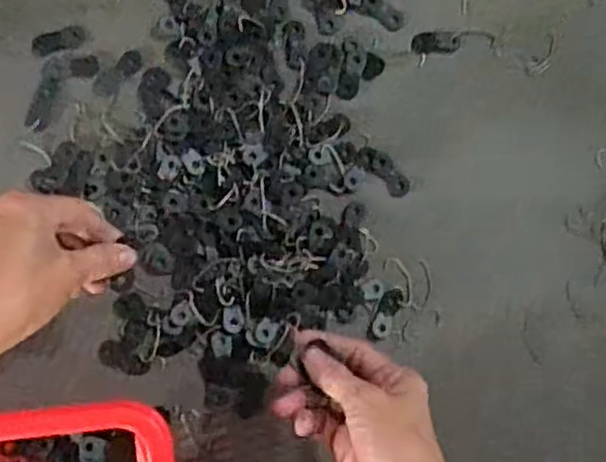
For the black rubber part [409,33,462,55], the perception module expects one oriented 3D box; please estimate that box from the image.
[{"bbox_3d":[0.103,-0.146,0.570,0.036,0.007,0.016,0,87,-7],"label":"black rubber part"}]

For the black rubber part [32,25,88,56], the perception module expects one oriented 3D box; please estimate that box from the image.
[{"bbox_3d":[-0.180,-0.140,0.541,0.039,0.004,0.016,-19,89,-8],"label":"black rubber part"}]

